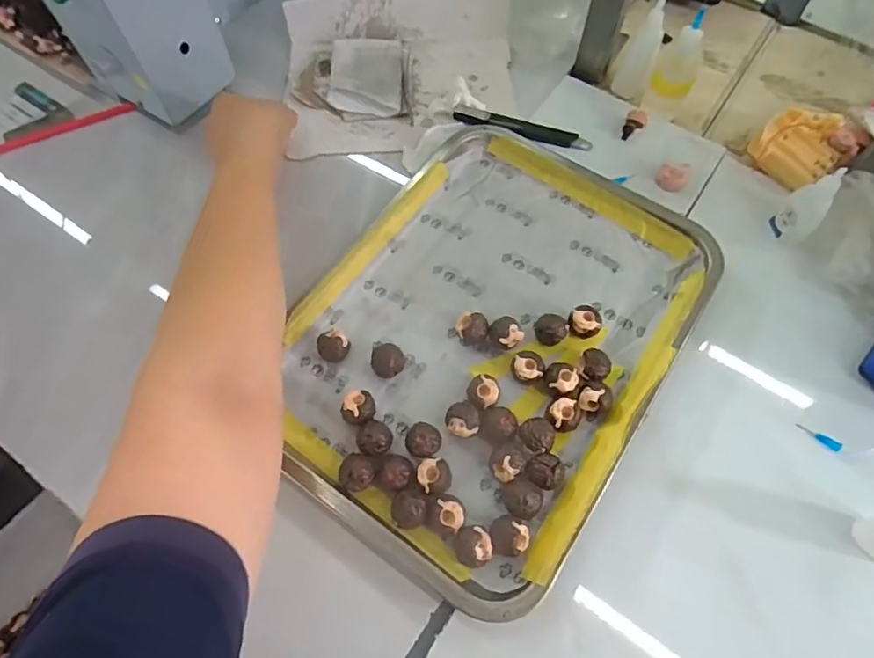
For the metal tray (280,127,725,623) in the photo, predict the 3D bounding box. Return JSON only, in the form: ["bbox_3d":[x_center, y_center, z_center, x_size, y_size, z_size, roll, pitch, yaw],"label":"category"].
[{"bbox_3d":[0.044,-0.005,0.414,0.258,0.030,0.356,31,69,15],"label":"metal tray"}]

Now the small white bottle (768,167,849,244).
[{"bbox_3d":[0.303,-0.101,0.434,0.030,0.069,0.025,42,72,18],"label":"small white bottle"}]

